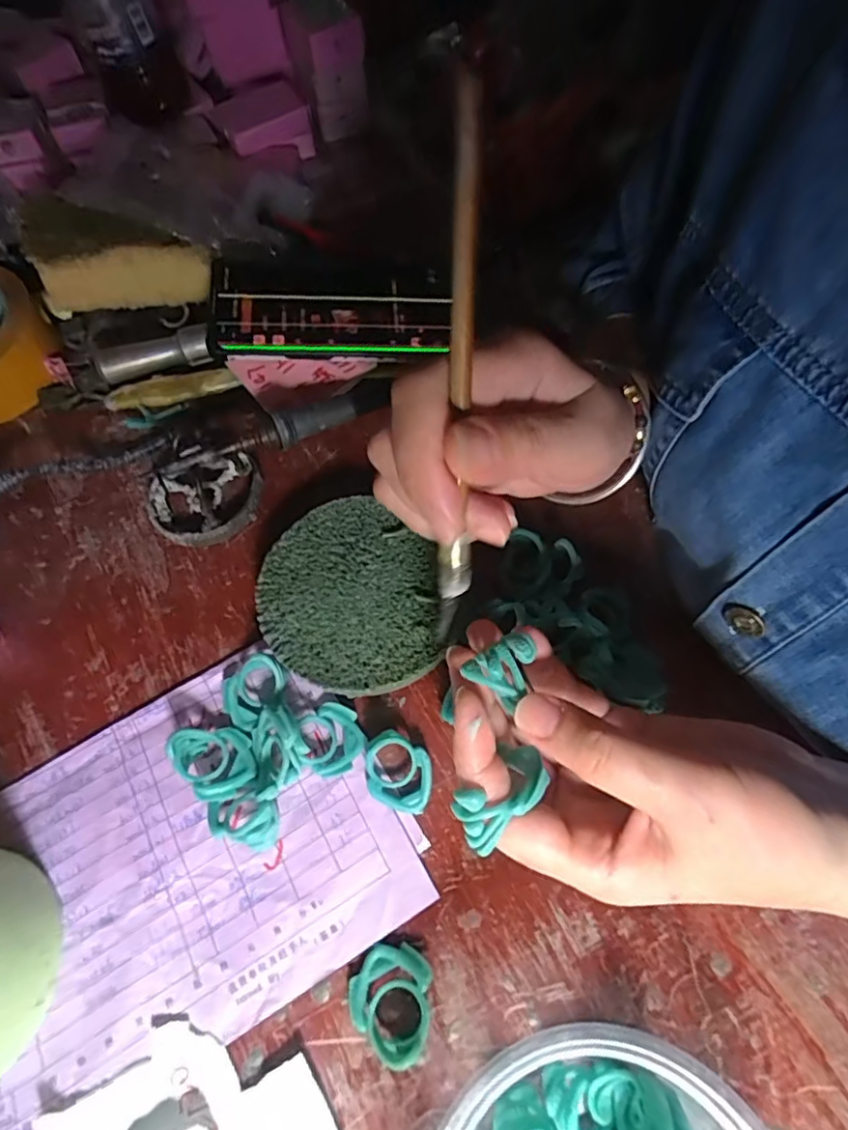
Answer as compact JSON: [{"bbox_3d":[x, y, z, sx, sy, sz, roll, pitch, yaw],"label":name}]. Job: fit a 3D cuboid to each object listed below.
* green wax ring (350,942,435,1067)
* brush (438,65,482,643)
[{"bbox_3d":[-0.012,0.172,0.232,0.034,0.021,0.033,-1,64,2],"label":"green wax ring"},{"bbox_3d":[0.011,-0.048,0.173,0.010,0.155,0.005,2,24,4],"label":"brush"}]

